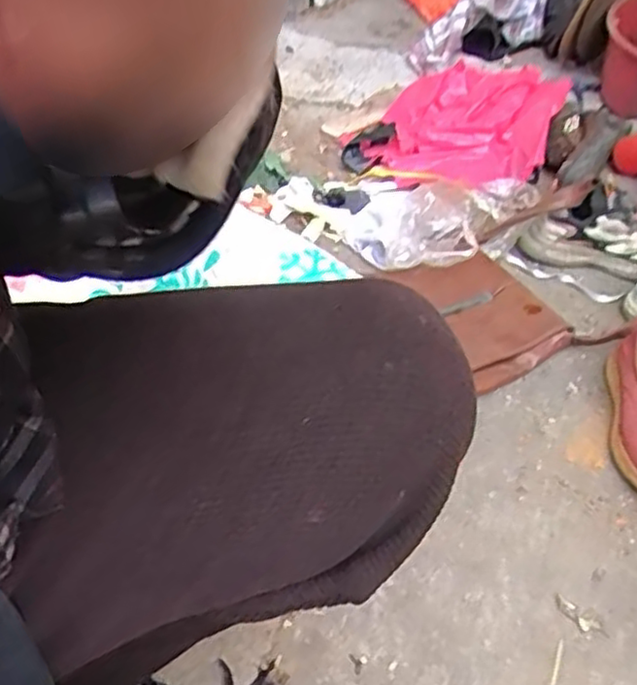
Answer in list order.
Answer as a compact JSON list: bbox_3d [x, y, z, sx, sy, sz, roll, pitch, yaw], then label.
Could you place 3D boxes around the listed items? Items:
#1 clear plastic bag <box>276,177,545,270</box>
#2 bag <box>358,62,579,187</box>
[{"bbox_3d":[0.130,-0.194,0.987,0.280,0.093,0.207,32,49,30],"label":"clear plastic bag"},{"bbox_3d":[0.230,-0.338,1.117,0.255,0.095,0.318,17,41,17],"label":"bag"}]

